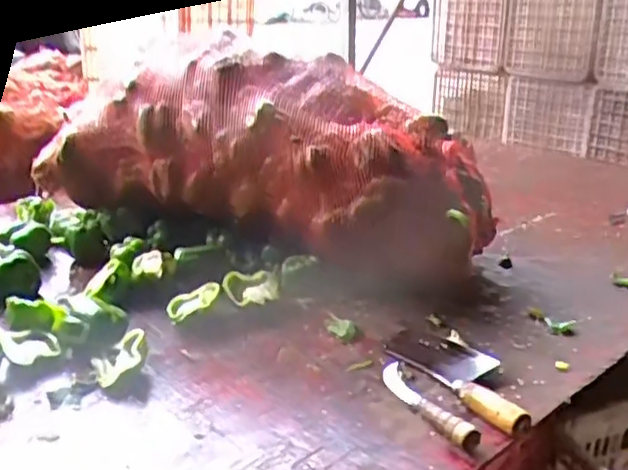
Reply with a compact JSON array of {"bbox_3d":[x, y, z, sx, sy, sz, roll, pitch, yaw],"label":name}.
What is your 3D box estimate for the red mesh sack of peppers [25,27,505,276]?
[{"bbox_3d":[-0.094,-0.154,1.151,0.787,0.276,0.317,12,23,25],"label":"red mesh sack of peppers"}]

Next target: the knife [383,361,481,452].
[{"bbox_3d":[0.124,0.186,0.757,0.034,0.028,0.178,-9,24,-20],"label":"knife"}]

